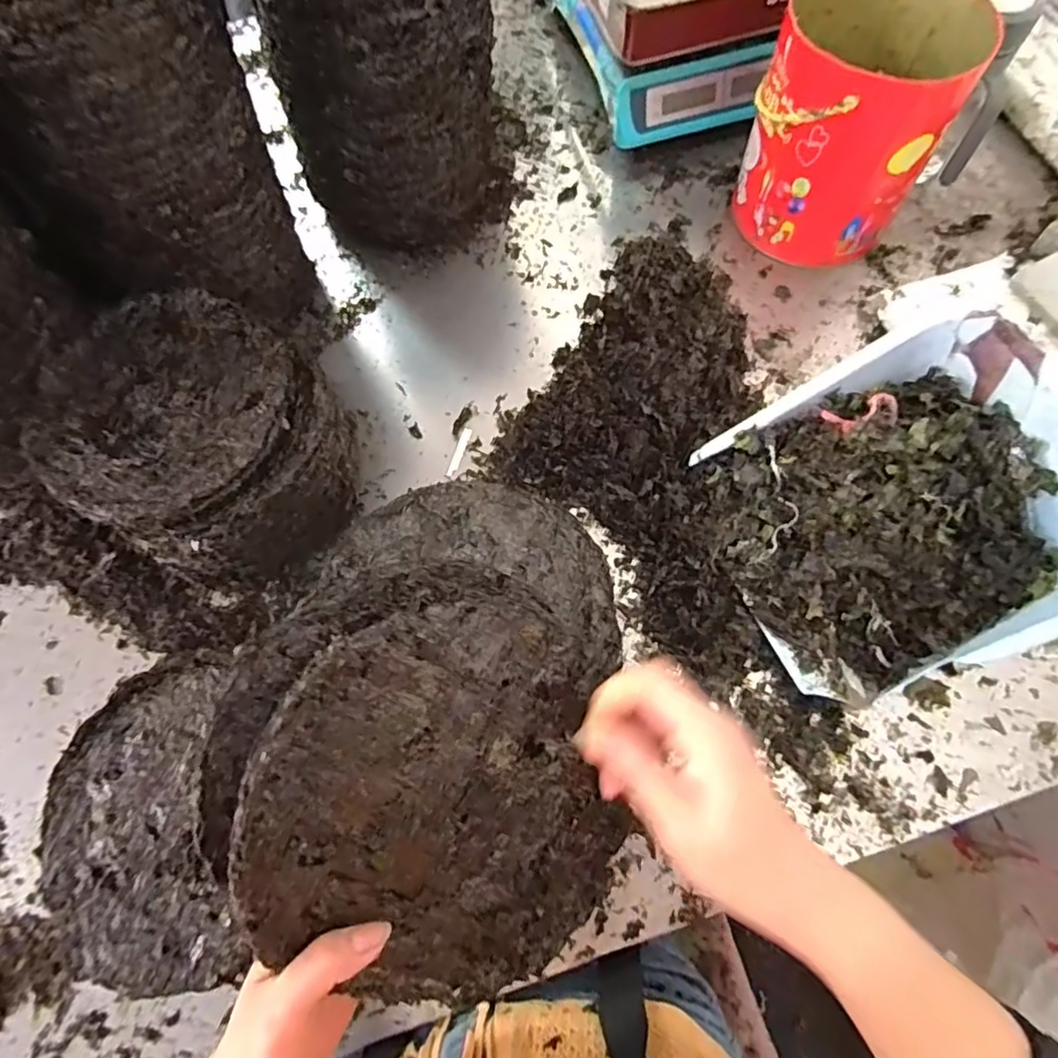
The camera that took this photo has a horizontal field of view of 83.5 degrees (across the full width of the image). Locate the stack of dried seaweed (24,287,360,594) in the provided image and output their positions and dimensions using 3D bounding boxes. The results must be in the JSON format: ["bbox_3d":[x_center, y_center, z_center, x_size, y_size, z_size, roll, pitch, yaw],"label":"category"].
[{"bbox_3d":[-0.274,-0.075,0.505,0.236,0.101,0.203,26,73,12],"label":"stack of dried seaweed"}]

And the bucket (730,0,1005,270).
[{"bbox_3d":[0.303,-0.390,0.571,0.157,0.180,0.169,-1,69,2],"label":"bucket"}]

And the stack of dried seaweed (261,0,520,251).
[{"bbox_3d":[-0.135,-0.462,0.551,0.218,0.323,0.198,-8,69,0],"label":"stack of dried seaweed"}]

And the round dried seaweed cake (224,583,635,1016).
[{"bbox_3d":[-0.040,0.135,0.287,0.174,0.007,0.196,-14,100,-22],"label":"round dried seaweed cake"}]

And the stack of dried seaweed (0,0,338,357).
[{"bbox_3d":[-0.323,-0.329,0.446,0.184,0.428,0.186,19,71,10],"label":"stack of dried seaweed"}]

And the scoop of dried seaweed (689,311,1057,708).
[{"bbox_3d":[0.288,-0.021,0.449,0.256,0.135,0.249,-24,70,-6],"label":"scoop of dried seaweed"}]

